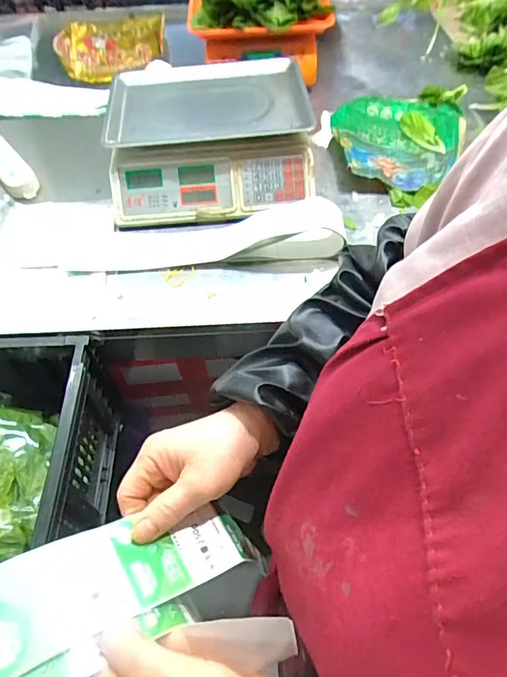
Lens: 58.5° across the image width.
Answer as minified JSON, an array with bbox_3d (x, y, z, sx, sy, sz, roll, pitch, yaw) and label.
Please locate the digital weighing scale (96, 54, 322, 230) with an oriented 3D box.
[{"bbox_3d":[-0.072,-0.351,0.793,0.321,0.119,0.321,-5,55,-2],"label":"digital weighing scale"}]

